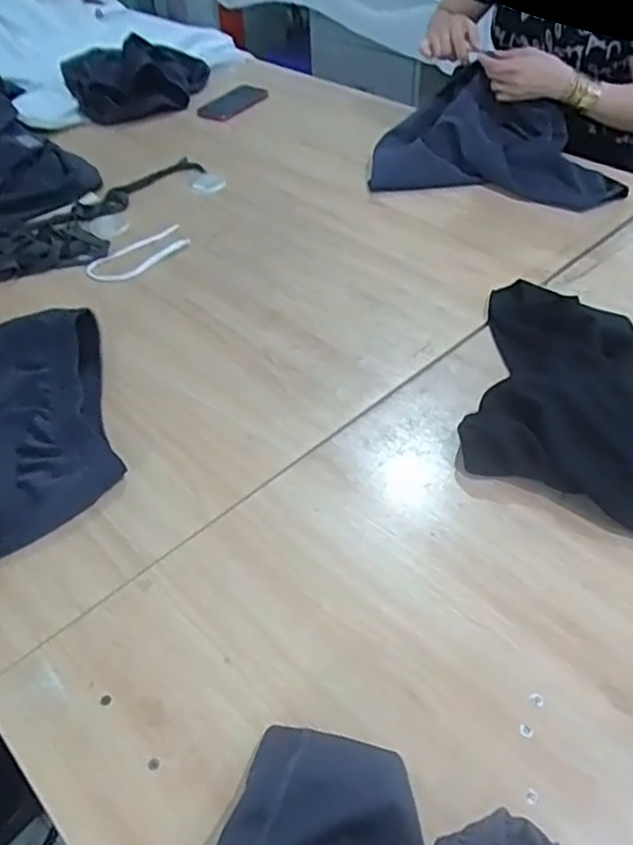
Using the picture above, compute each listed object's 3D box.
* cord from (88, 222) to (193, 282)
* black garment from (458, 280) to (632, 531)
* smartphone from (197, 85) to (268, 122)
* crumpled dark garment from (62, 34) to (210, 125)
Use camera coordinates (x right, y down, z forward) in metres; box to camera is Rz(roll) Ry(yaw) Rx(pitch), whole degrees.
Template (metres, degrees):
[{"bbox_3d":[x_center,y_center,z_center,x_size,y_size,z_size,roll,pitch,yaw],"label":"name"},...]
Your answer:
[{"bbox_3d":[-0.264,-0.252,1.010,0.166,0.005,0.080,-35,52,-26],"label":"cord"},{"bbox_3d":[0.312,-0.040,0.724,0.297,0.051,0.335,15,49,19],"label":"black garment"},{"bbox_3d":[-0.171,-0.664,1.404,0.093,0.008,0.164,28,54,28],"label":"smartphone"},{"bbox_3d":[-0.373,-0.733,1.429,0.301,0.094,0.212,-15,46,-10],"label":"crumpled dark garment"}]

